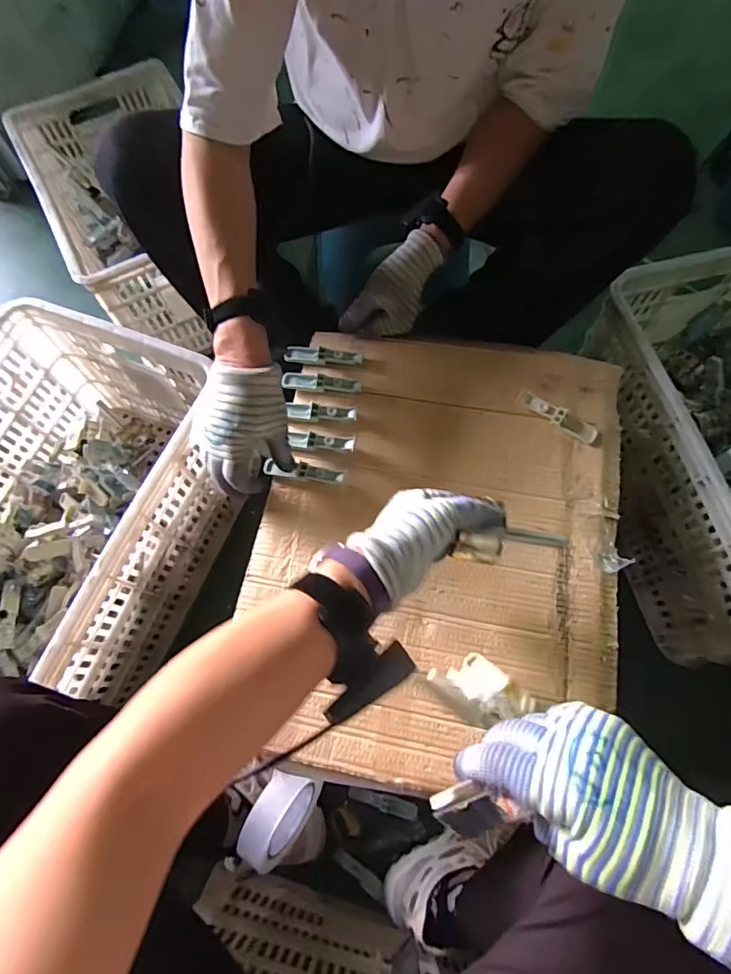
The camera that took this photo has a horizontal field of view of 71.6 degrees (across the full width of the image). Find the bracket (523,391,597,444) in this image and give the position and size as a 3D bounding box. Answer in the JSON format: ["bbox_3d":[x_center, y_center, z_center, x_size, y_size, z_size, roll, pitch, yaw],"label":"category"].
[{"bbox_3d":[0.229,-0.082,0.600,0.095,0.019,0.023,33,74,14],"label":"bracket"}]

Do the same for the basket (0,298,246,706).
[{"bbox_3d":[-0.437,0.054,0.735,0.343,0.265,0.524,21,72,10],"label":"basket"}]

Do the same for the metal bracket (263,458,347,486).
[{"bbox_3d":[-0.068,-0.017,0.590,0.091,0.014,0.017,9,70,6],"label":"metal bracket"}]

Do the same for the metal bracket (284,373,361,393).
[{"bbox_3d":[-0.052,-0.129,0.628,0.093,0.006,0.023,8,70,6],"label":"metal bracket"}]

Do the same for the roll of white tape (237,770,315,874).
[{"bbox_3d":[-0.096,0.364,0.559,0.050,0.086,0.102,26,73,12],"label":"roll of white tape"}]

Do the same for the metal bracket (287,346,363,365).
[{"bbox_3d":[-0.053,-0.167,0.642,0.097,0.007,0.023,9,70,6],"label":"metal bracket"}]

